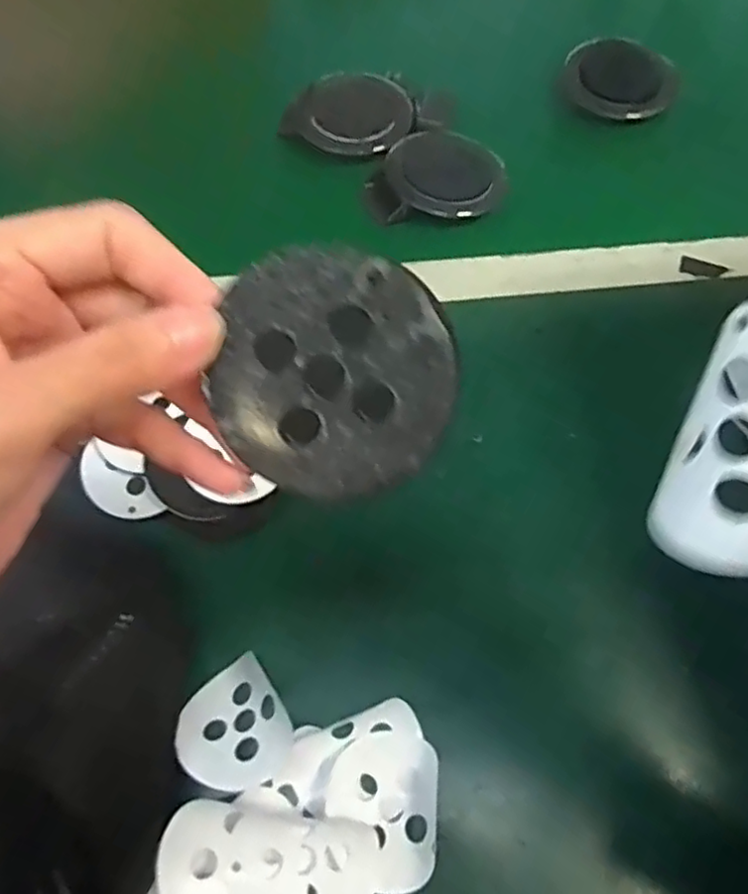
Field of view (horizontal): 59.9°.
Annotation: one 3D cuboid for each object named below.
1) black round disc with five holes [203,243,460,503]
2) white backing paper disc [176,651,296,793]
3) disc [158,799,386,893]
[{"bbox_3d":[-0.010,-0.017,0.159,0.058,0.004,0.060,1,106,3],"label":"black round disc with five holes"},{"bbox_3d":[-0.064,0.124,0.289,0.046,0.010,0.056,-26,44,-20],"label":"white backing paper disc"},{"bbox_3d":[-0.042,0.176,0.258,0.084,0.016,0.052,7,61,5],"label":"disc"}]

